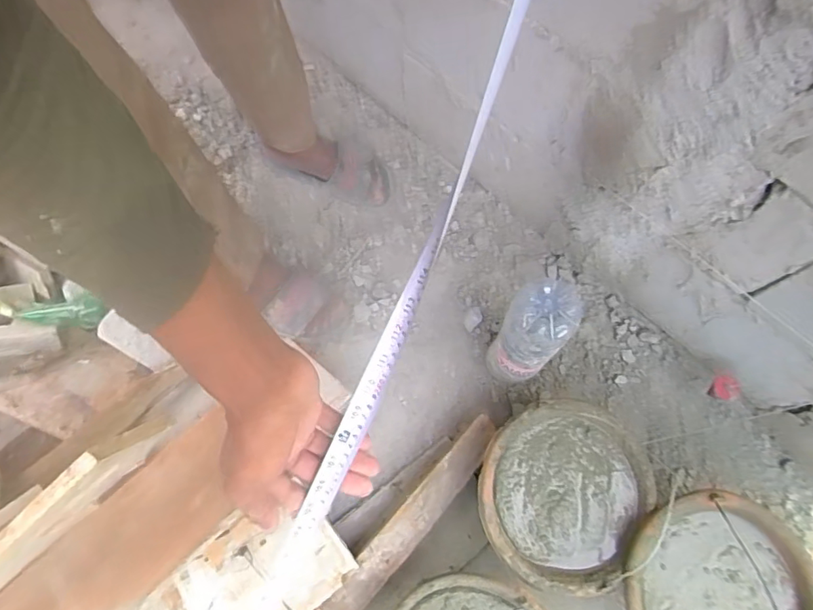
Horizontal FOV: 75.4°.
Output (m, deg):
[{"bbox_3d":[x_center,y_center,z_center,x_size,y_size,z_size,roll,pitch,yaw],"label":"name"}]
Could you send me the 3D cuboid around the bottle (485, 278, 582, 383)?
[{"bbox_3d":[0.179,0.050,0.797,0.082,0.284,0.083,0,71,-1],"label":"bottle"}]

